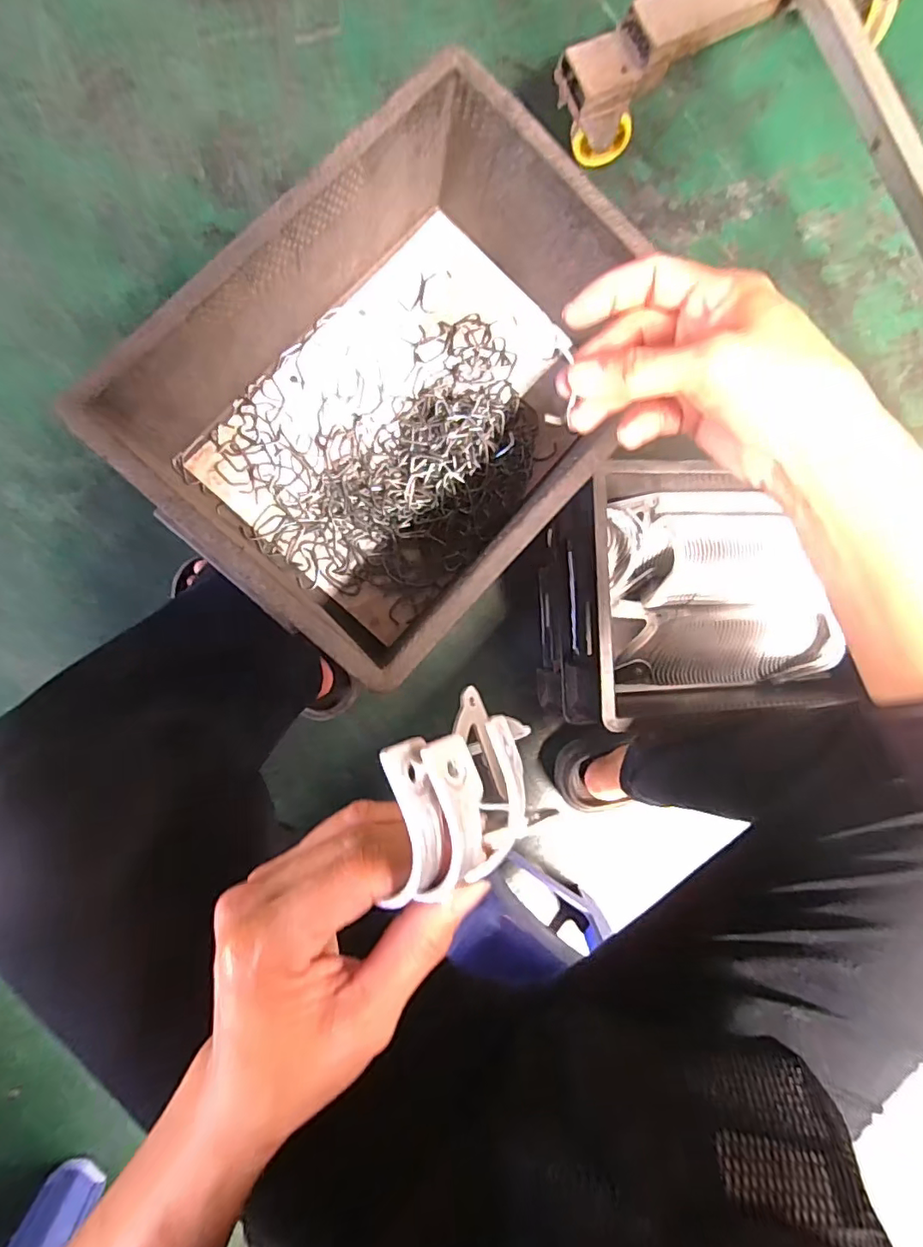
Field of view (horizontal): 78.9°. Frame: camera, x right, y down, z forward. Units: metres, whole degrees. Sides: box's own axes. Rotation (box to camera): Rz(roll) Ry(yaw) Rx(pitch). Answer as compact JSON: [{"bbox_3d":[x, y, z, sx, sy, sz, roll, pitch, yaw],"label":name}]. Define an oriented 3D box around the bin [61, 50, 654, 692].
[{"bbox_3d":[-0.035,-0.155,0.399,0.241,0.119,0.329,43,84,-5],"label":"bin"}]

